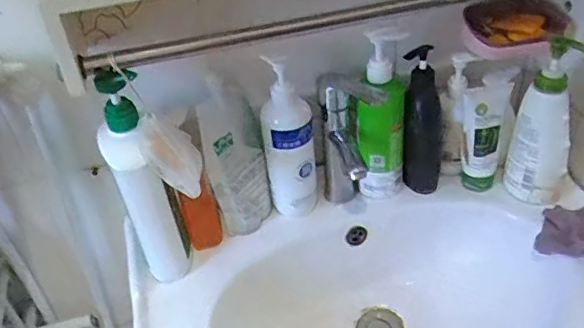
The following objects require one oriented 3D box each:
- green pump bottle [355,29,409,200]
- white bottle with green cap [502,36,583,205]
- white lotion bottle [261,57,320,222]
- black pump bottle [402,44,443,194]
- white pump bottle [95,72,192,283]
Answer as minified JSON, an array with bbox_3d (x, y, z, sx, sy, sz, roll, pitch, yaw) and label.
[{"bbox_3d":[0.116,-0.054,0.748,0.066,0.235,0.055,2,40,10],"label":"green pump bottle"},{"bbox_3d":[0.324,-0.052,0.717,0.074,0.222,0.048,20,46,28],"label":"white bottle with green cap"},{"bbox_3d":[-0.003,-0.031,0.749,0.065,0.216,0.056,-4,39,2],"label":"white lotion bottle"},{"bbox_3d":[0.179,-0.054,0.769,0.056,0.201,0.045,9,41,17],"label":"black pump bottle"},{"bbox_3d":[-0.175,0.023,0.659,0.059,0.270,0.071,-20,41,-17],"label":"white pump bottle"}]

